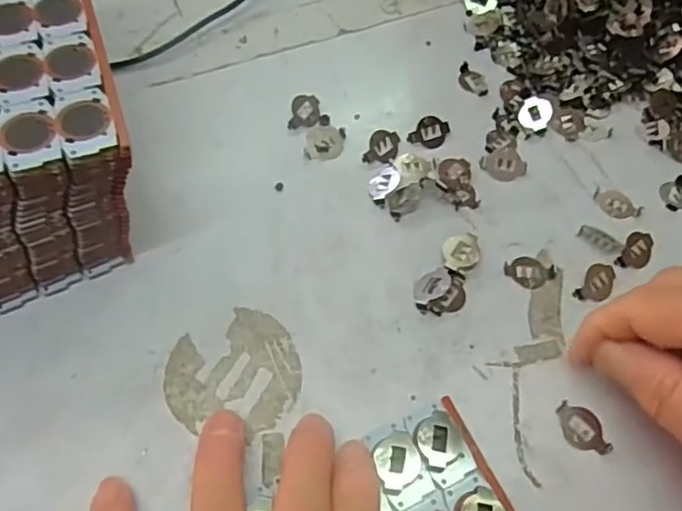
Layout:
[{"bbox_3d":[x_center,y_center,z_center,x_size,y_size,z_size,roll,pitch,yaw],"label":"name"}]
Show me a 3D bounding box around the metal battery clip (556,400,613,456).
[{"bbox_3d":[0.095,0.068,0.241,0.015,0.004,0.023,-15,62,-13],"label":"metal battery clip"}]

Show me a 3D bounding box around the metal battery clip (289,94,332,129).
[{"bbox_3d":[-0.017,-0.074,0.313,0.021,0.007,0.017,-5,60,-7],"label":"metal battery clip"}]

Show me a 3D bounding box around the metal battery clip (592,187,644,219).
[{"bbox_3d":[0.135,-0.026,0.301,0.023,0.004,0.015,41,65,18],"label":"metal battery clip"}]

